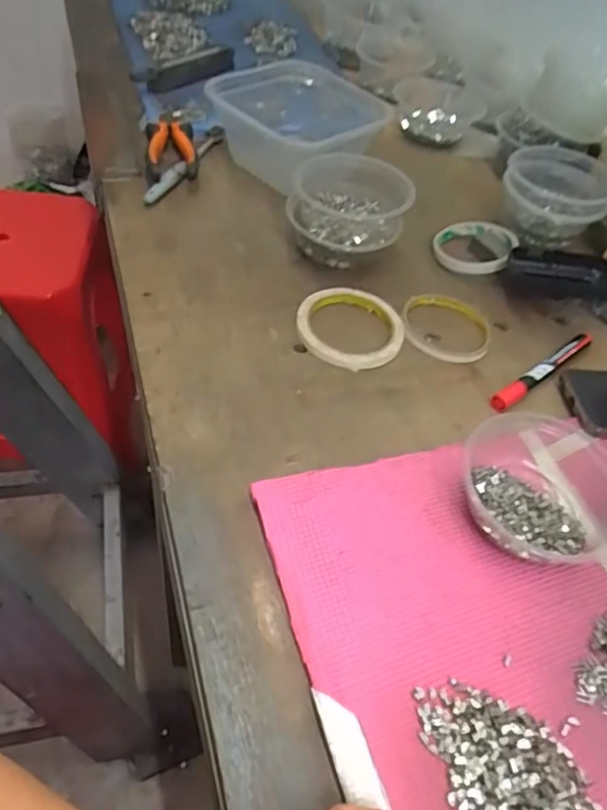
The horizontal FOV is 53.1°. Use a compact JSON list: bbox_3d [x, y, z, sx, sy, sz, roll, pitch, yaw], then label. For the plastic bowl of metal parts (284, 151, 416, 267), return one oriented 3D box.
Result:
[{"bbox_3d":[0.046,-0.193,0.610,0.110,0.073,0.104,5,49,-6],"label":"plastic bowl of metal parts"}]

